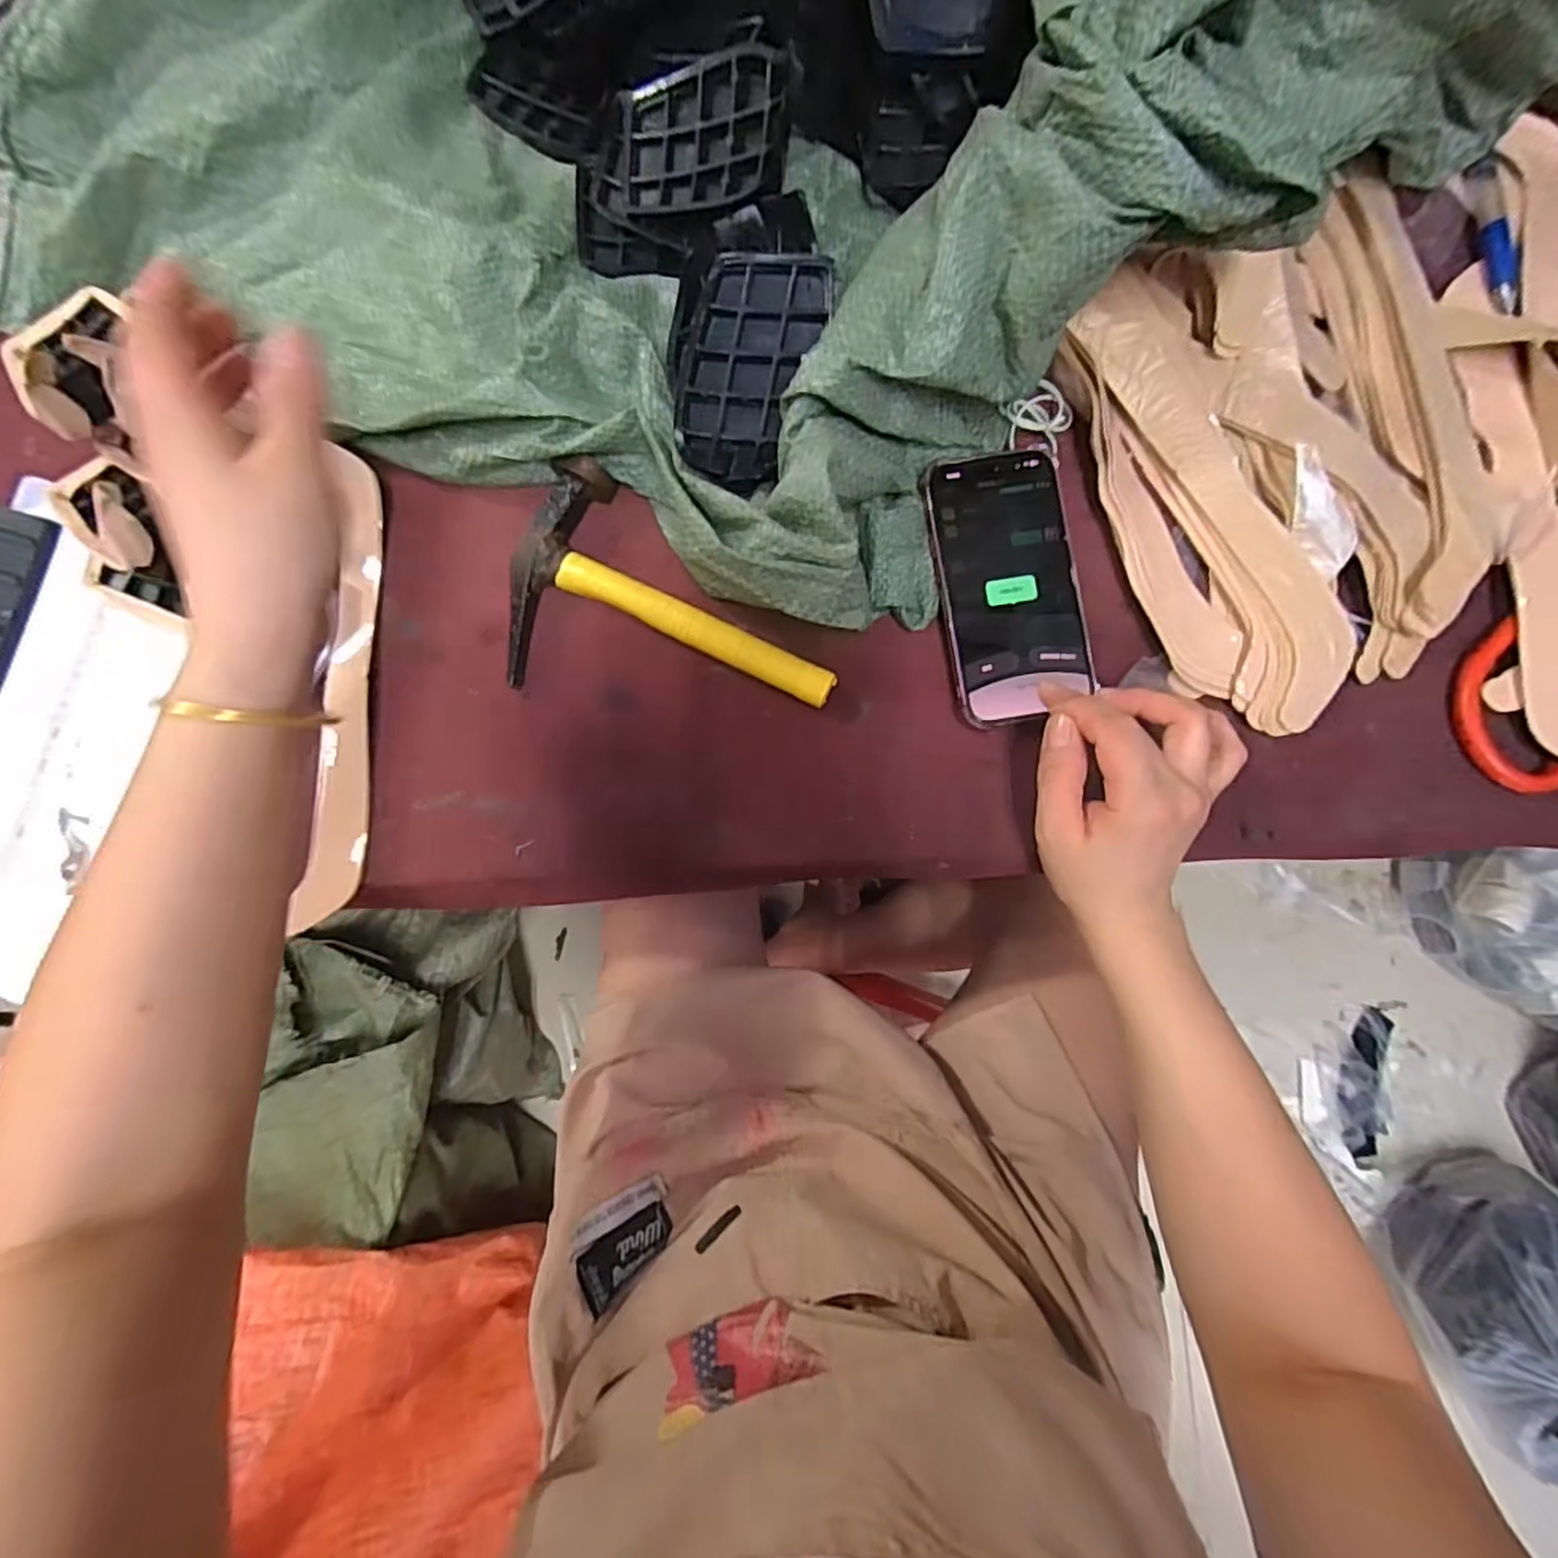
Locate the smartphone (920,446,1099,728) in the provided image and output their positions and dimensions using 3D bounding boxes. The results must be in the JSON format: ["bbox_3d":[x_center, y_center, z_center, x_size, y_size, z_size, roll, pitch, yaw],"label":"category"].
[{"bbox_3d":[0.125,-0.105,0.370,0.073,0.017,0.143,-9,83,4],"label":"smartphone"}]

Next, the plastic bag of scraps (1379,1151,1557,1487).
[{"bbox_3d":[0.933,0.653,0.808,0.282,0.214,0.279,32,87,8],"label":"plastic bag of scraps"}]

